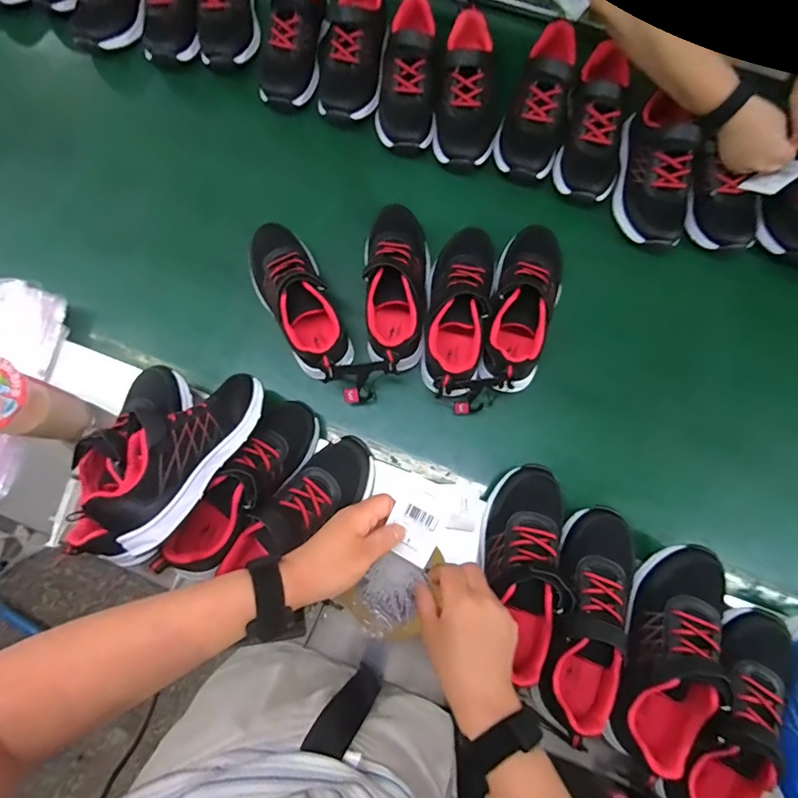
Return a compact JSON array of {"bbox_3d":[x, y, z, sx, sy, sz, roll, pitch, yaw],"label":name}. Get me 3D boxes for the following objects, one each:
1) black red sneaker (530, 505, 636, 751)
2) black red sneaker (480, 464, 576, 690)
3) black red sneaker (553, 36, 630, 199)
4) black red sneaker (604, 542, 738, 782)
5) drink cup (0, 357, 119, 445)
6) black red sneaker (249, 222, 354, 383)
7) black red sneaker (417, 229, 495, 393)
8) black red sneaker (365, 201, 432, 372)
[{"bbox_3d":[0.213,0.242,0.499,0.093,0.079,0.231,25,79,6],"label":"black red sneaker"},{"bbox_3d":[0.143,0.187,0.507,0.090,0.074,0.221,7,78,2],"label":"black red sneaker"},{"bbox_3d":[0.293,-0.404,0.668,0.099,0.079,0.221,12,91,3],"label":"black red sneaker"},{"bbox_3d":[0.300,0.275,0.496,0.083,0.083,0.228,24,79,6],"label":"black red sneaker"},{"bbox_3d":[-0.444,0.007,0.531,0.081,0.213,0.078,13,78,4],"label":"drink cup"},{"bbox_3d":[-0.139,-0.134,0.626,0.084,0.090,0.232,-27,79,-5],"label":"black red sneaker"},{"bbox_3d":[0.079,-0.118,0.626,0.080,0.102,0.231,12,78,3],"label":"black red sneaker"},{"bbox_3d":[-0.001,-0.150,0.634,0.086,0.099,0.221,0,78,1],"label":"black red sneaker"}]

